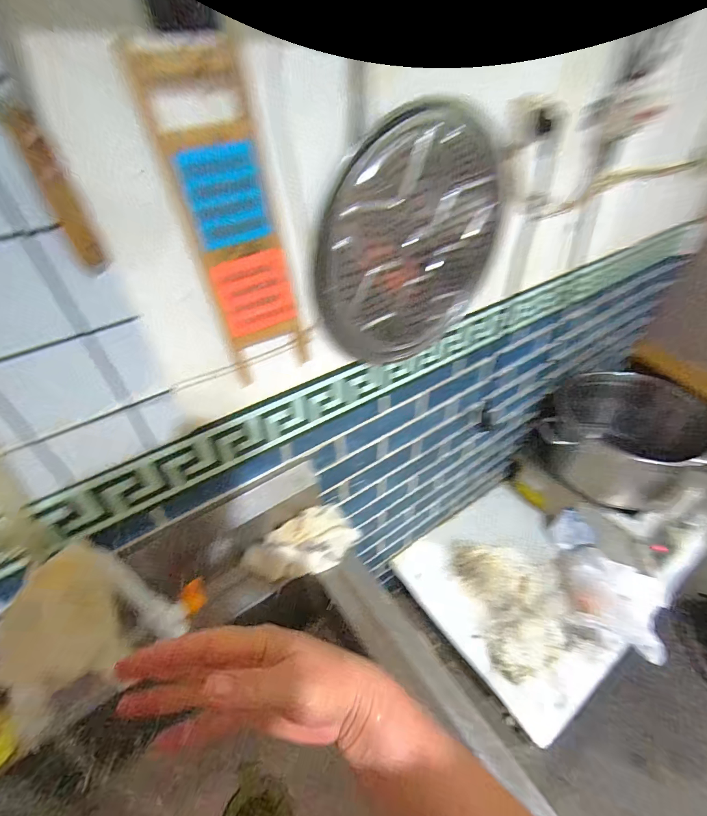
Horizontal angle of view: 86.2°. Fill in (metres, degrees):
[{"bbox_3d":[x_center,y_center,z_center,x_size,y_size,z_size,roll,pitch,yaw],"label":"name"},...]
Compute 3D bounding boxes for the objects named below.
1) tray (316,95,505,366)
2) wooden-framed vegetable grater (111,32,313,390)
[{"bbox_3d":[0.097,-0.236,0.581,0.345,0.349,0.023,-26,46,-25],"label":"tray"},{"bbox_3d":[-0.125,-0.182,0.429,0.098,0.340,0.025,-25,42,-19],"label":"wooden-framed vegetable grater"}]

